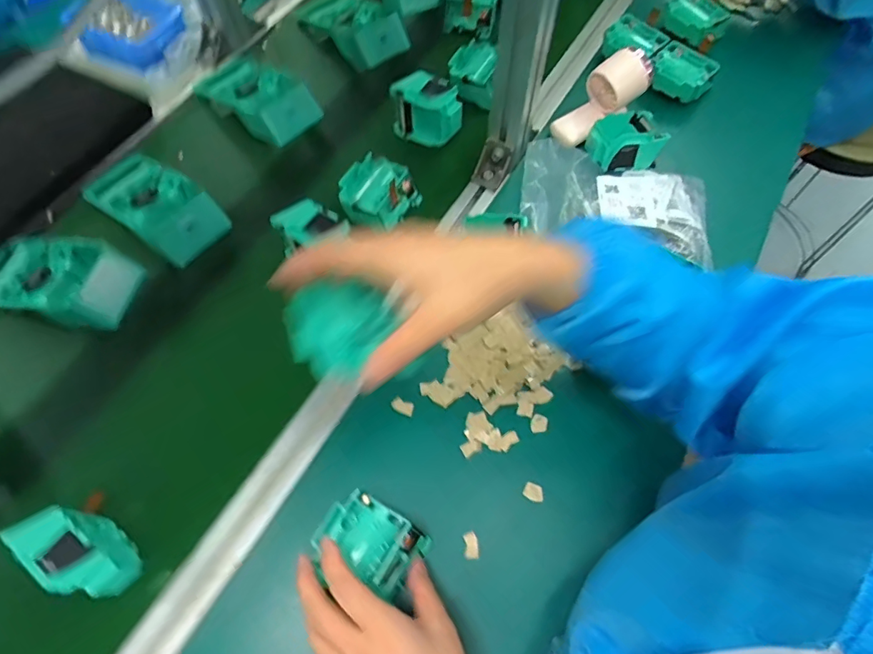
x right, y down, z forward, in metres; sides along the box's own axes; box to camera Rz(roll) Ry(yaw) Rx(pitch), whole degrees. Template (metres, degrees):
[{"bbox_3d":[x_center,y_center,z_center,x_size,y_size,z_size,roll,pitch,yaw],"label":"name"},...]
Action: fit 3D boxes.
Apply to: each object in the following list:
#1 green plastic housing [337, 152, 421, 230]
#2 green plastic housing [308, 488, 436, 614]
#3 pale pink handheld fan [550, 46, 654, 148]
[{"bbox_3d":[-0.069,-0.155,0.598,0.073,0.041,0.078,38,70,15],"label":"green plastic housing"},{"bbox_3d":[-0.051,0.176,0.425,0.087,0.029,0.055,30,68,11],"label":"green plastic housing"},{"bbox_3d":[0.197,-0.275,0.625,0.126,0.051,0.059,-42,67,26],"label":"pale pink handheld fan"}]

